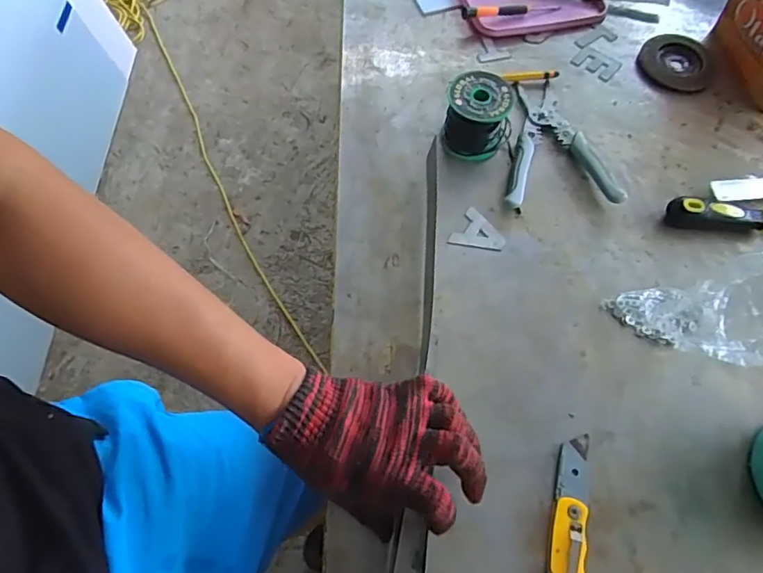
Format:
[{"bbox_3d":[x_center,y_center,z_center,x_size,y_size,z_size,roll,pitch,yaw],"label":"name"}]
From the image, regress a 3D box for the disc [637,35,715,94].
[{"bbox_3d":[0.376,-0.285,0.688,0.102,0.009,0.091,-36,70,-18],"label":"disc"}]

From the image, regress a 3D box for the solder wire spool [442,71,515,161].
[{"bbox_3d":[0.107,-0.186,0.600,0.072,0.067,0.065,15,64,6],"label":"solder wire spool"}]

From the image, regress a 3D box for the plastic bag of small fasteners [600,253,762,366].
[{"bbox_3d":[0.285,0.023,0.467,0.103,0.131,0.106,-10,64,-6],"label":"plastic bag of small fasteners"}]

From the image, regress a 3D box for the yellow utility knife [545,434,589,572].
[{"bbox_3d":[0.154,0.192,0.441,0.030,0.014,0.141,12,64,4],"label":"yellow utility knife"}]

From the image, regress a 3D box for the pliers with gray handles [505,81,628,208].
[{"bbox_3d":[0.192,-0.170,0.619,0.124,0.029,0.181,-3,63,-3],"label":"pliers with gray handles"}]

